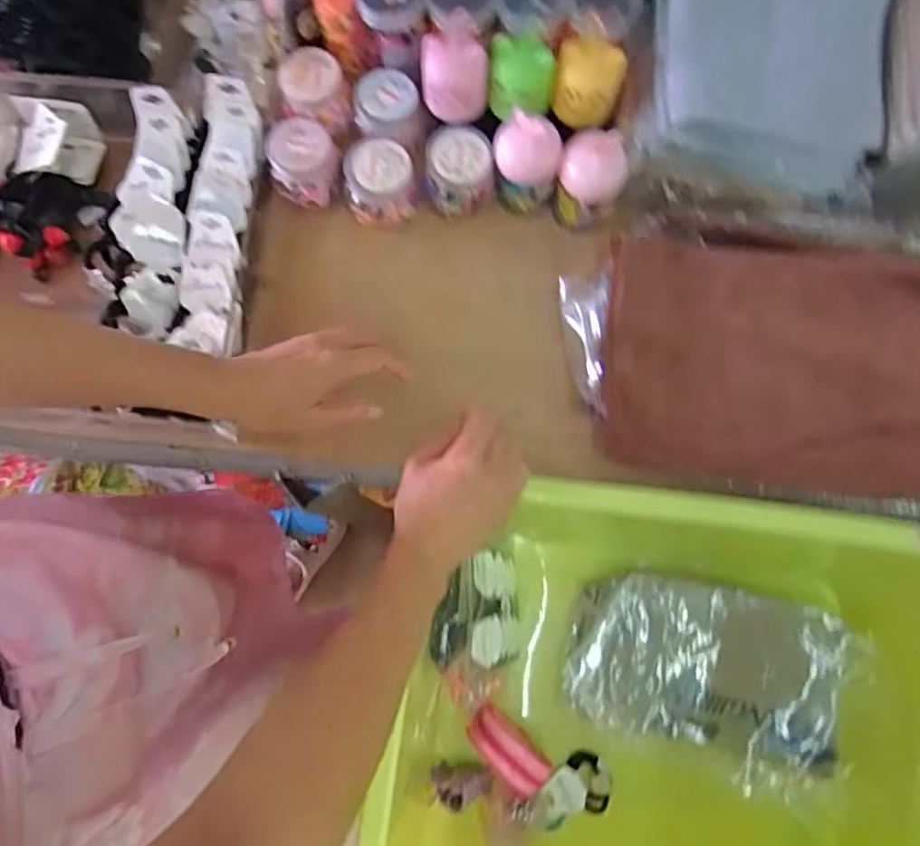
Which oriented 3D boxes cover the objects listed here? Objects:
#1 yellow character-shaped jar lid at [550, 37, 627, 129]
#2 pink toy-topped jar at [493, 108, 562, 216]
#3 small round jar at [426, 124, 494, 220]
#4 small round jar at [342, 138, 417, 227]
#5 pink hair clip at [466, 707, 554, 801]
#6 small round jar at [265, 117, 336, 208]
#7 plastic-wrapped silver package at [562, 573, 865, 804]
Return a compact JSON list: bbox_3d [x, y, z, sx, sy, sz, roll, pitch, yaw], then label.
[{"bbox_3d":[0.099,-0.265,0.481,0.053,0.047,0.040,16,79,3],"label":"yellow character-shaped jar lid"},{"bbox_3d":[0.054,-0.216,0.512,0.045,0.078,0.046,0,79,0],"label":"pink toy-topped jar"},{"bbox_3d":[0.000,-0.215,0.527,0.055,0.055,0.057,0,79,0],"label":"small round jar"},{"bbox_3d":[-0.068,-0.206,0.523,0.056,0.056,0.049,-8,79,-2],"label":"small round jar"},{"bbox_3d":[0.051,0.354,0.662,0.094,0.023,0.044,38,81,23],"label":"pink hair clip"},{"bbox_3d":[-0.135,-0.224,0.529,0.057,0.047,0.052,0,79,0],"label":"small round jar"},{"bbox_3d":[0.277,0.278,0.689,0.295,0.051,0.199,19,80,4],"label":"plastic-wrapped silver package"}]

